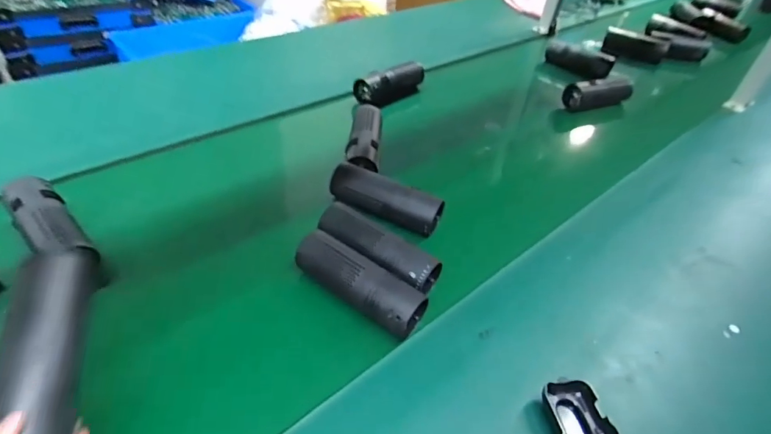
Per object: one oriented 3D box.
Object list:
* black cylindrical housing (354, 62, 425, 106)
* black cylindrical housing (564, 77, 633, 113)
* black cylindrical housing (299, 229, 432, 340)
[{"bbox_3d":[0.010,-0.292,0.939,0.053,0.056,0.179,37,50,27],"label":"black cylindrical housing"},{"bbox_3d":[0.483,-0.277,1.006,0.148,0.067,0.051,-6,45,-15],"label":"black cylindrical housing"},{"bbox_3d":[-0.032,0.074,0.519,0.171,0.057,0.045,29,47,21],"label":"black cylindrical housing"}]

